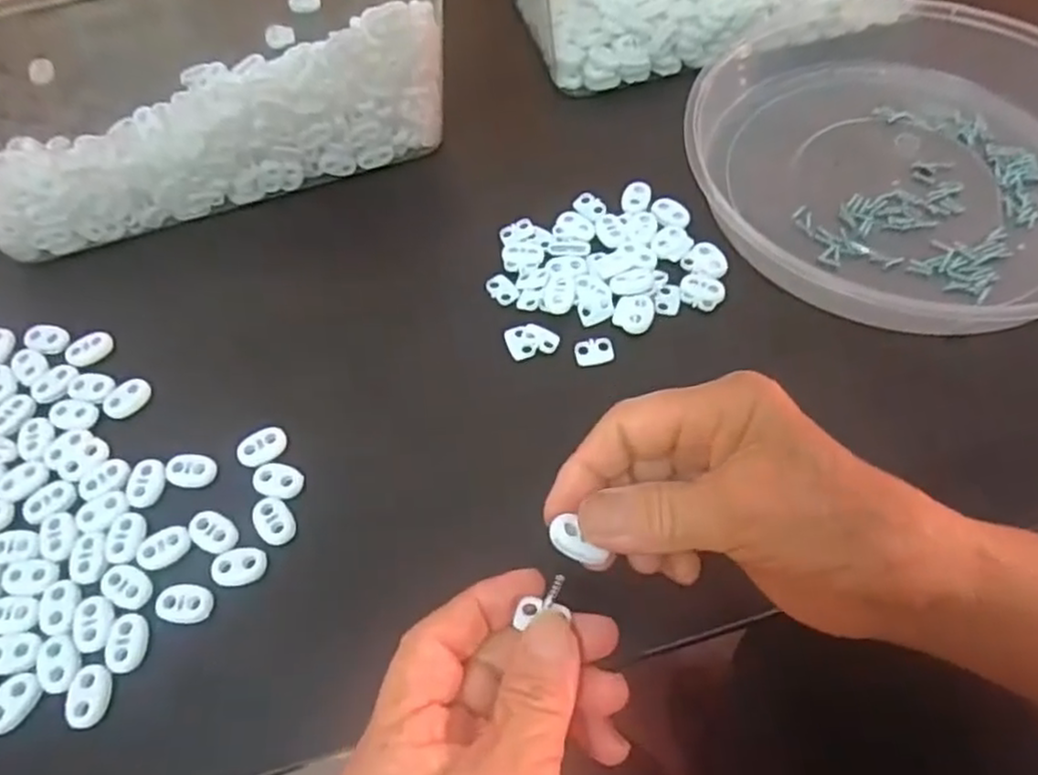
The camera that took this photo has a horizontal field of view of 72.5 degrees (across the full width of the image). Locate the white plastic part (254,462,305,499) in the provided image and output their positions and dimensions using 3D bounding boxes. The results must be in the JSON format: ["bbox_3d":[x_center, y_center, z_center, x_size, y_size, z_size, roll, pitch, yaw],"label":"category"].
[{"bbox_3d":[-0.108,0.042,0.316,0.021,0.004,0.016,15,60,11],"label":"white plastic part"}]

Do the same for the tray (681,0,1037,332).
[{"bbox_3d":[0.219,-0.138,0.389,0.231,0.037,0.221,-1,58,1],"label":"tray"}]

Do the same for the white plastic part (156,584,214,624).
[{"bbox_3d":[-0.137,0.088,0.289,0.022,0.004,0.016,-1,58,2],"label":"white plastic part"}]

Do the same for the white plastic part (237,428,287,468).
[{"bbox_3d":[-0.118,0.027,0.324,0.022,0.004,0.016,-37,64,-19],"label":"white plastic part"}]

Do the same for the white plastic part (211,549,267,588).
[{"bbox_3d":[-0.118,0.075,0.298,0.021,0.004,0.016,-7,58,-2],"label":"white plastic part"}]

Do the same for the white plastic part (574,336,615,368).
[{"bbox_3d":[0.037,-0.017,0.348,0.020,0.004,0.013,-13,59,-6],"label":"white plastic part"}]

